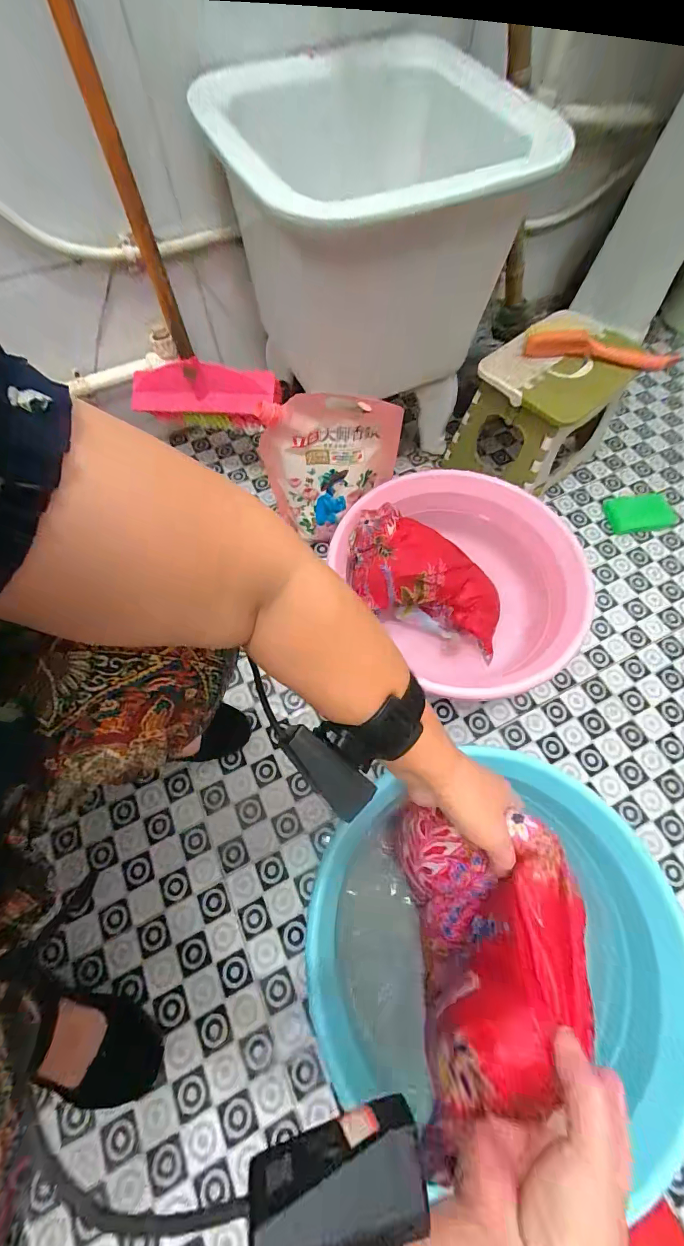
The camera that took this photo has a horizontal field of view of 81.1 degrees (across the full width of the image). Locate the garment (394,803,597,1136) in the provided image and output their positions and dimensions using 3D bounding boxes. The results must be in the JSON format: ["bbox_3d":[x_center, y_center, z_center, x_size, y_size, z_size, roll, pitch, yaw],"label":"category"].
[{"bbox_3d":[0.108,0.230,0.304,0.109,0.151,0.151,2,65,1],"label":"garment"}]

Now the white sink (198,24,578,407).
[{"bbox_3d":[0.054,-0.473,0.534,0.324,0.280,0.277,-32,69,-14],"label":"white sink"}]

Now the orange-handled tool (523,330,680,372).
[{"bbox_3d":[0.385,-0.410,0.596,0.219,0.040,0.024,6,65,3],"label":"orange-handled tool"}]

